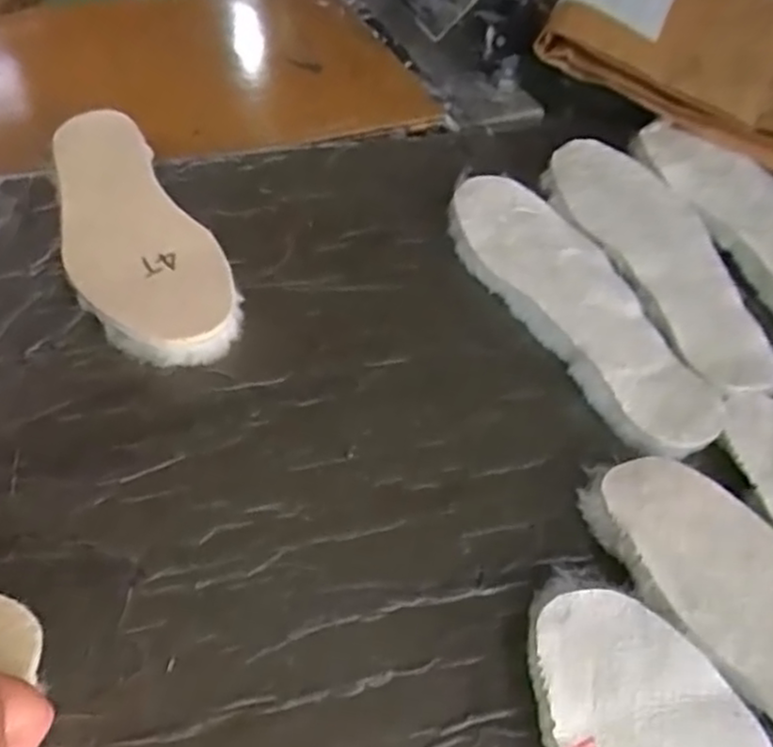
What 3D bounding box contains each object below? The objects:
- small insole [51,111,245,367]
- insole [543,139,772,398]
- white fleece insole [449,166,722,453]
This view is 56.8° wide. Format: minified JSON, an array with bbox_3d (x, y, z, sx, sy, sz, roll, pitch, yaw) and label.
[{"bbox_3d":[-0.177,-0.096,0.488,0.089,0.031,0.243,-23,55,-23],"label":"small insole"},{"bbox_3d":[0.199,-0.092,0.520,0.096,0.012,0.262,-9,50,-13],"label":"insole"},{"bbox_3d":[0.127,-0.054,0.484,0.089,0.012,0.257,-18,52,-19],"label":"white fleece insole"}]

